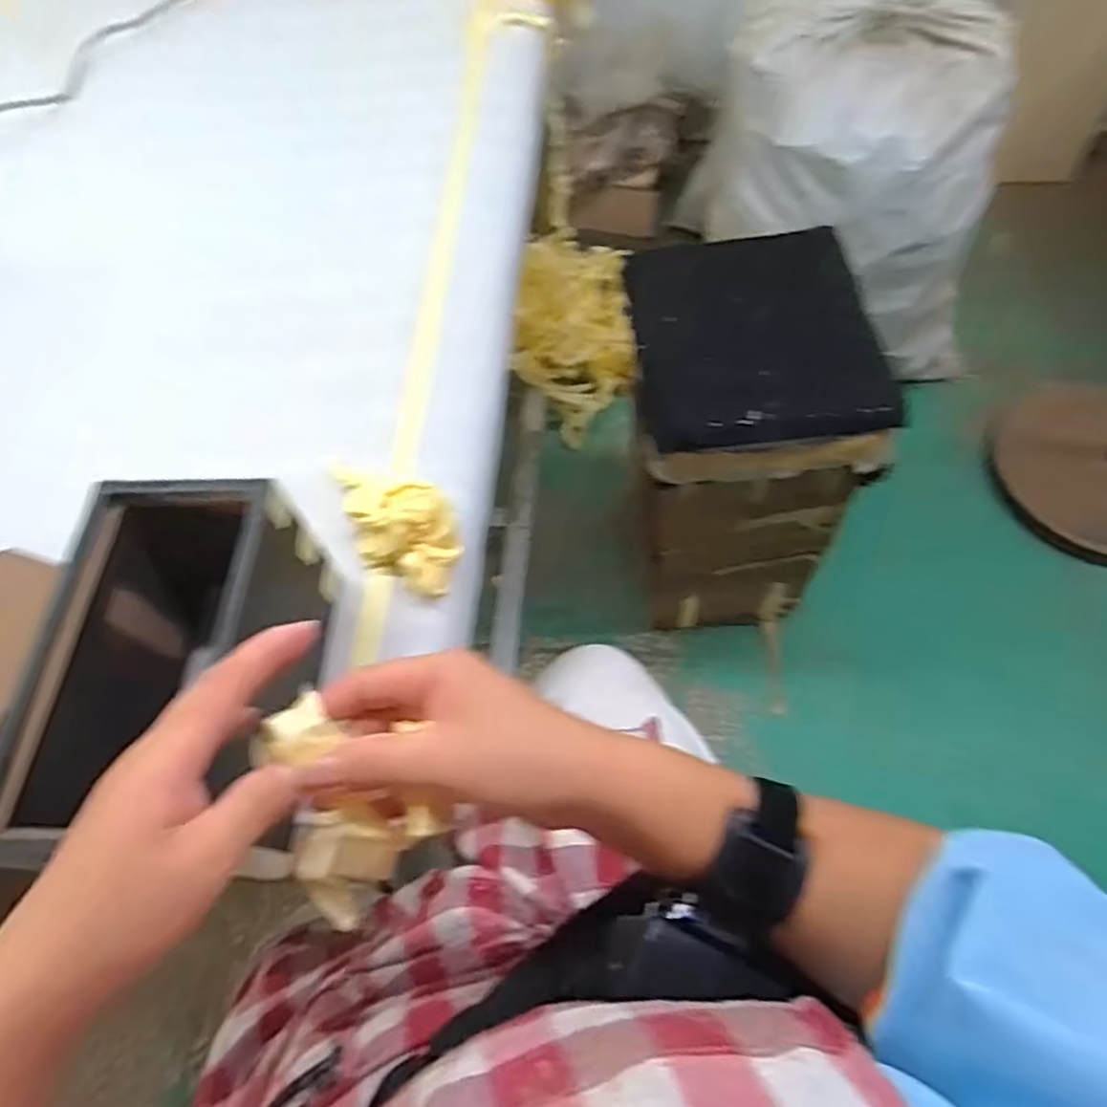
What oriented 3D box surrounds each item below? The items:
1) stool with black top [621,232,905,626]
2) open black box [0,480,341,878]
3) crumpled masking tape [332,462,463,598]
[{"bbox_3d":[0.247,-0.135,1.062,0.276,0.552,0.317,-5,62,-1],"label":"stool with black top"},{"bbox_3d":[-0.226,0.077,0.439,0.117,0.133,0.213,0,62,2],"label":"open black box"},{"bbox_3d":[-0.118,-0.023,0.534,0.103,0.040,0.069,27,66,15],"label":"crumpled masking tape"}]

